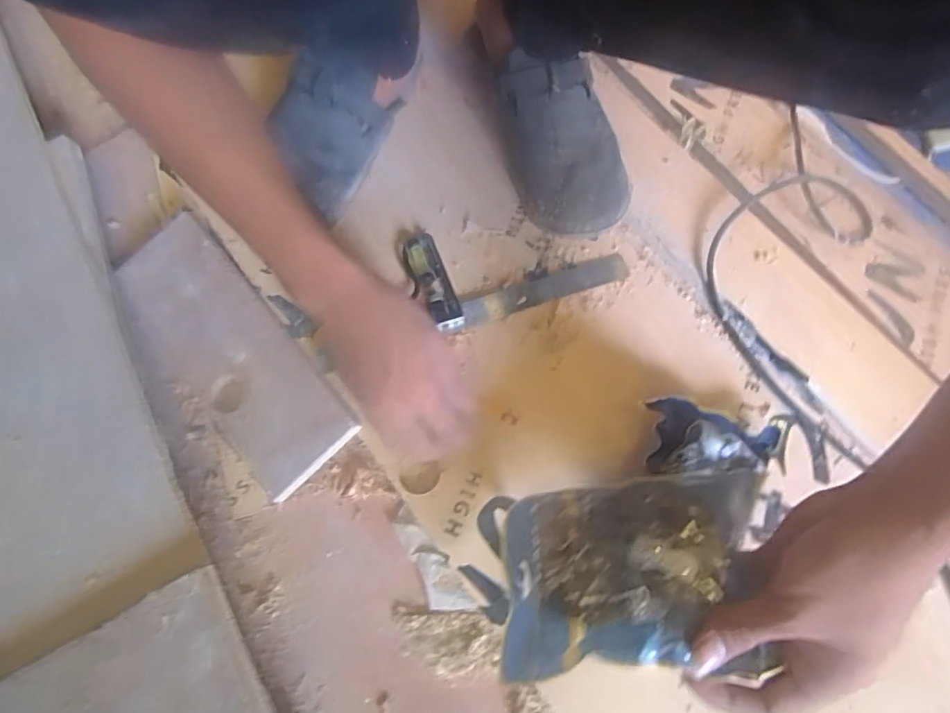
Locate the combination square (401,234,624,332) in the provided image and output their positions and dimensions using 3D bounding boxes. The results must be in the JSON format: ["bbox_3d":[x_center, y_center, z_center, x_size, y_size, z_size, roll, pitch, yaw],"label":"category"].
[{"bbox_3d":[0.037,-0.092,0.535,0.229,0.013,0.099,-17,69,-8],"label":"combination square"}]

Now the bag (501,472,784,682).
[{"bbox_3d":[0.099,0.140,0.364,0.172,0.031,0.122,-18,43,23],"label":"bag"}]

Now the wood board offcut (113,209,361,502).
[{"bbox_3d":[-0.225,-0.006,0.491,0.111,0.017,0.280,-42,75,1],"label":"wood board offcut"}]

